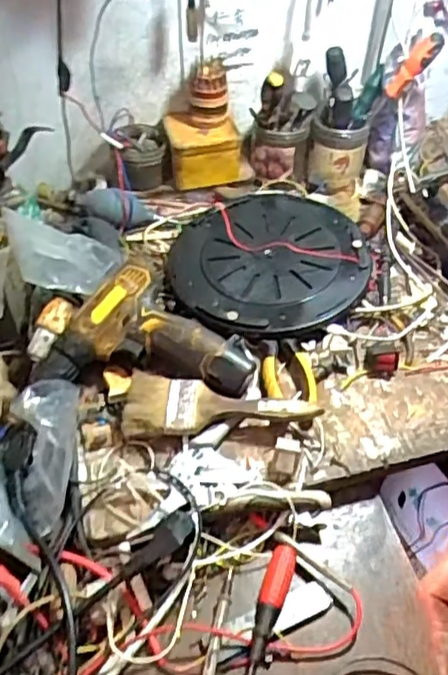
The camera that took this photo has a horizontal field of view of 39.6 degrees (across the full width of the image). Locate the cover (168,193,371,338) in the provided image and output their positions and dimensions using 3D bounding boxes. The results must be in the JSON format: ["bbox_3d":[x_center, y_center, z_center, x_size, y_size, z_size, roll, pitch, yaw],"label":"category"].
[{"bbox_3d":[0.053,-0.098,0.779,0.246,0.040,0.269,16,48,11],"label":"cover"}]

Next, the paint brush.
[{"bbox_3d":[-0.004,0.067,0.622,0.190,0.019,0.070,3,47,-1],"label":"paint brush"}]

